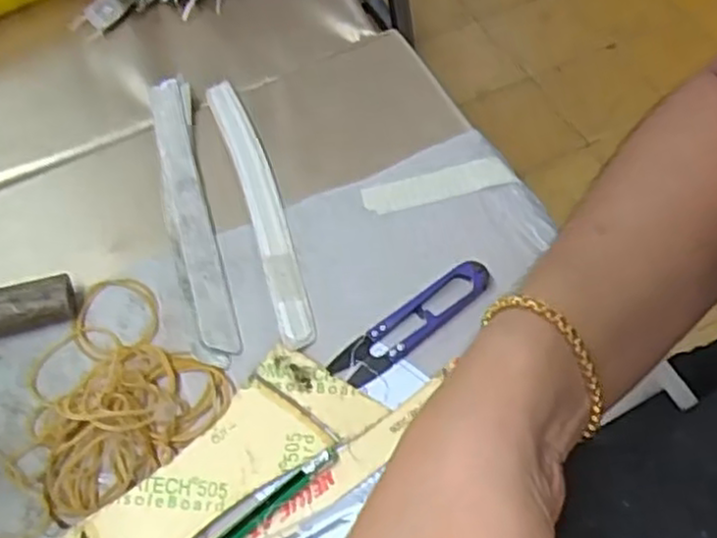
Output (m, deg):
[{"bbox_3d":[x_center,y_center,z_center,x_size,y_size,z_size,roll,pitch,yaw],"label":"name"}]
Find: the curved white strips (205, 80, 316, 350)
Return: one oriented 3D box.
[{"bbox_3d":[-0.056,-0.039,0.426,0.022,0.010,0.186,-17,59,-6],"label":"curved white strips"}]

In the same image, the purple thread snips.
[{"bbox_3d":[0.027,0.026,0.380,0.095,0.007,0.021,-34,63,-16],"label":"purple thread snips"}]

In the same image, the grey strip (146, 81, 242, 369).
[{"bbox_3d":[-0.097,-0.035,0.429,0.026,0.009,0.199,-15,60,-4],"label":"grey strip"}]

